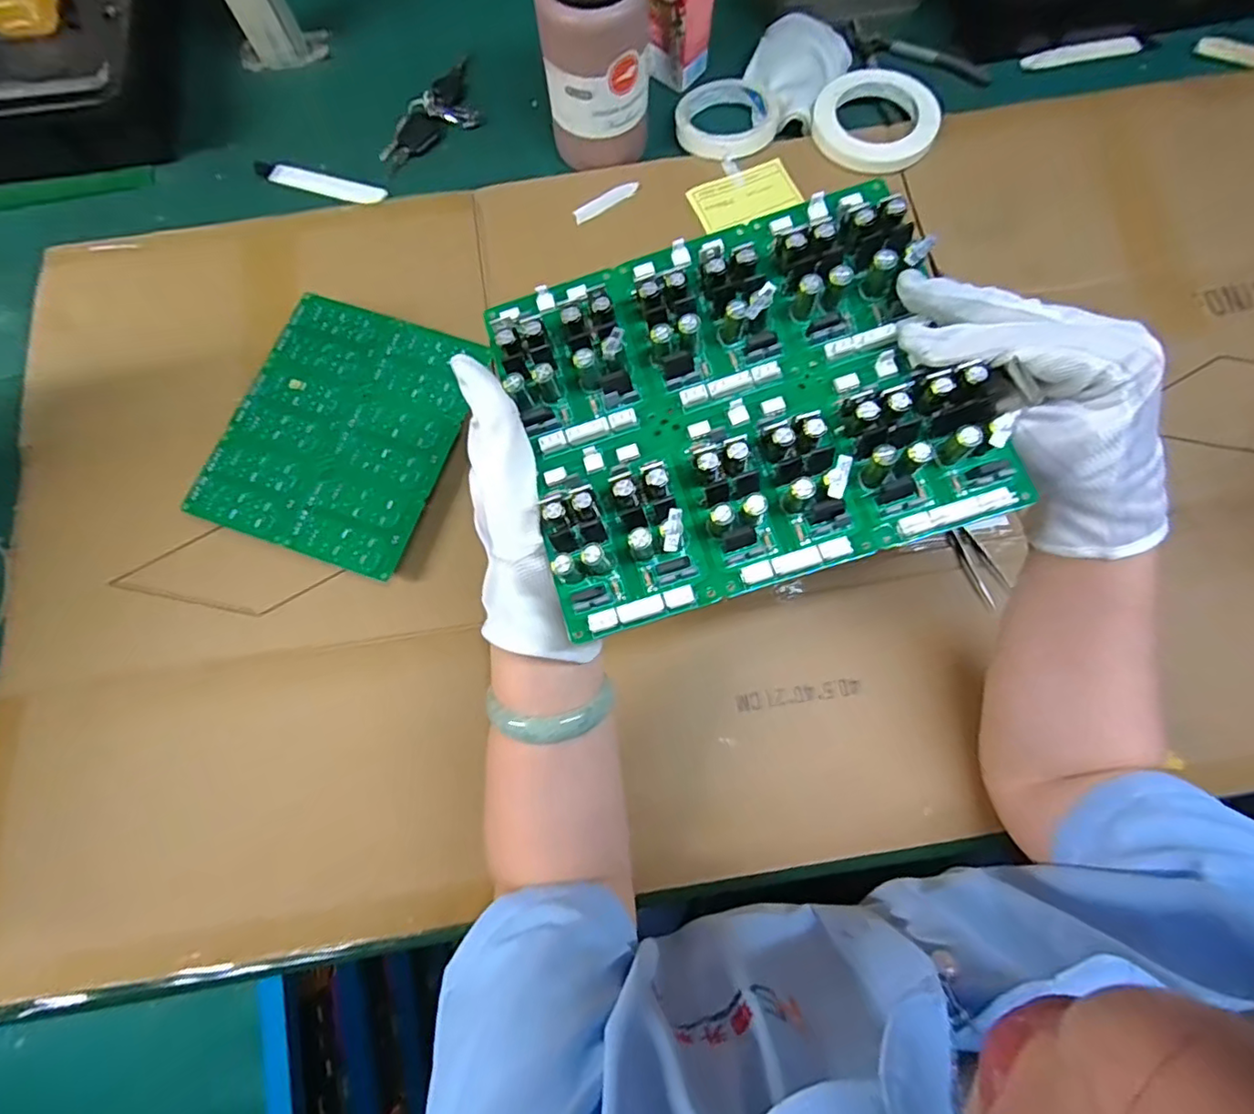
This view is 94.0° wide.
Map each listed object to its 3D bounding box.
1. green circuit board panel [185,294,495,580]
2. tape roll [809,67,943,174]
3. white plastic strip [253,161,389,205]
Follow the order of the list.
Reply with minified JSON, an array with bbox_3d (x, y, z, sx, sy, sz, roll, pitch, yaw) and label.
[{"bbox_3d":[-0.228,-0.104,0.470,0.176,0.005,0.205,19,77,6],"label":"green circuit board panel"},{"bbox_3d":[0.240,-0.418,0.553,0.110,0.021,0.109,0,76,2],"label":"tape roll"},{"bbox_3d":[-0.303,-0.365,0.573,0.143,0.006,0.024,17,77,6],"label":"white plastic strip"}]

